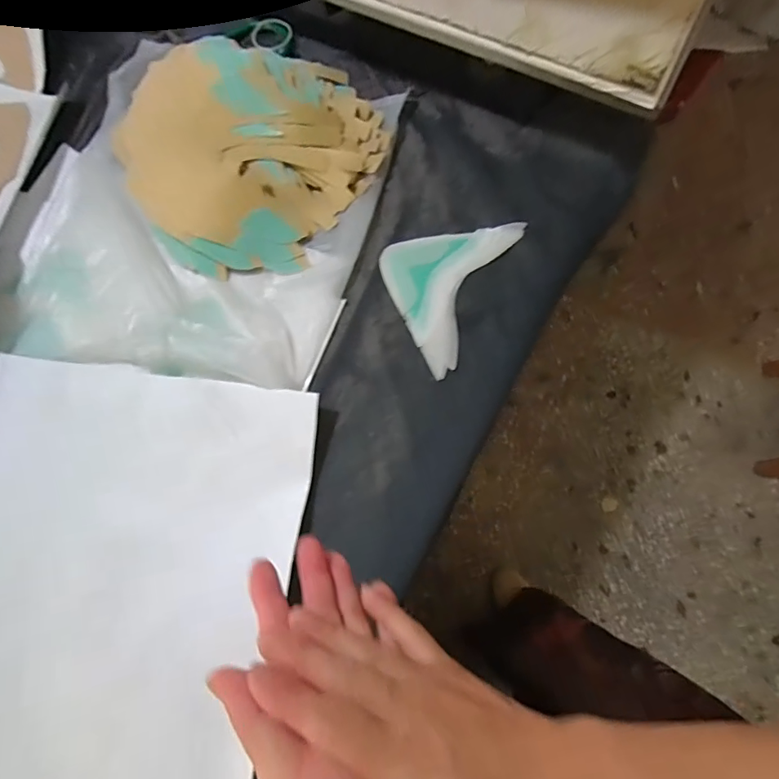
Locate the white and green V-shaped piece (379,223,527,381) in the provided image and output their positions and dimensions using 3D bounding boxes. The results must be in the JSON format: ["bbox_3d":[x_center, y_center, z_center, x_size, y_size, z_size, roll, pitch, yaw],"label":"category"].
[{"bbox_3d":[0.085,-0.114,0.519,0.155,0.010,0.154,-25,77,-3],"label":"white and green V-shaped piece"}]

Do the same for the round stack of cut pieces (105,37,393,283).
[{"bbox_3d":[-0.150,-0.266,0.519,0.296,0.076,0.254,-18,77,-2],"label":"round stack of cut pieces"}]

